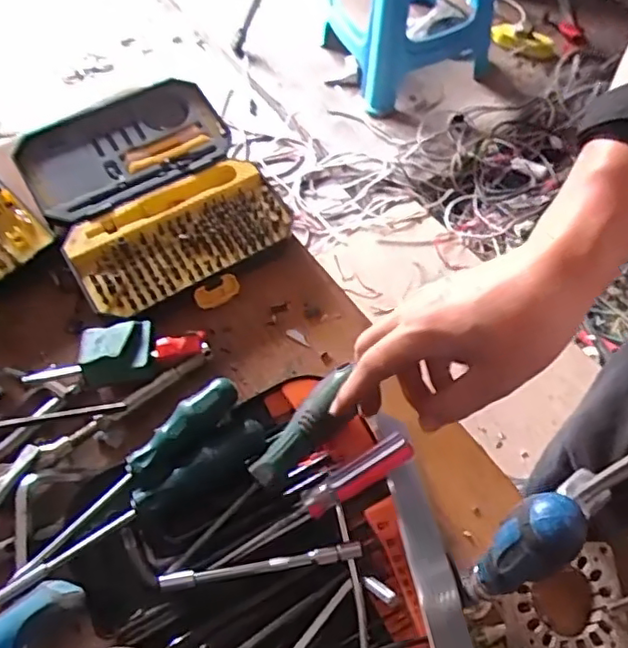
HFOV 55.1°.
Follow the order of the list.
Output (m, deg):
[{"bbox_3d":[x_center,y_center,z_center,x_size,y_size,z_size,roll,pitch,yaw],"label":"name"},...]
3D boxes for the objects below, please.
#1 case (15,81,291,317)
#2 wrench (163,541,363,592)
[{"bbox_3d":[-0.142,-0.117,0.537,0.178,0.026,0.234,-29,66,-13],"label":"case"},{"bbox_3d":[-0.033,0.155,0.386,0.128,0.008,0.011,-9,63,-3],"label":"wrench"}]

